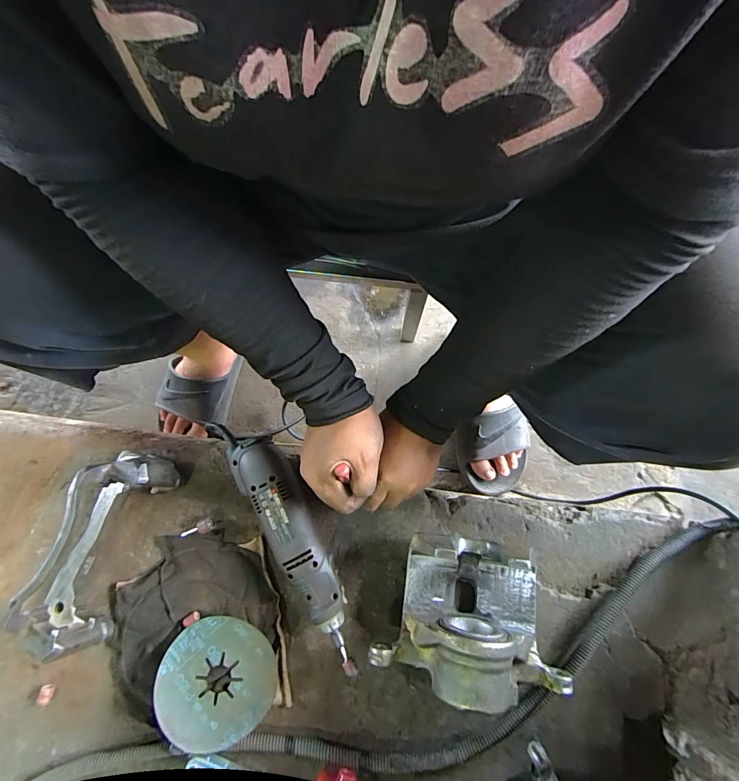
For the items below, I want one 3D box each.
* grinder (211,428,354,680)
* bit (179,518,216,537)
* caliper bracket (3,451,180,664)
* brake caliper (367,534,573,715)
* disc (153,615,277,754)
[{"bbox_3d":[-0.075,0.147,0.394,0.058,0.044,0.260,-30,78,-5],"label":"grinder"},{"bbox_3d":[-0.183,0.148,0.415,0.039,0.014,0.014,-24,77,12],"label":"bit"},{"bbox_3d":[-0.267,0.149,0.381,0.071,0.076,0.185,20,79,6],"label":"caliper bracket"},{"bbox_3d":[0.093,0.202,0.357,0.169,0.079,0.123,6,77,3],"label":"brake caliper"},{"bbox_3d":[-0.145,0.277,0.372,0.105,0.011,0.105,3,72,-10],"label":"disc"}]

